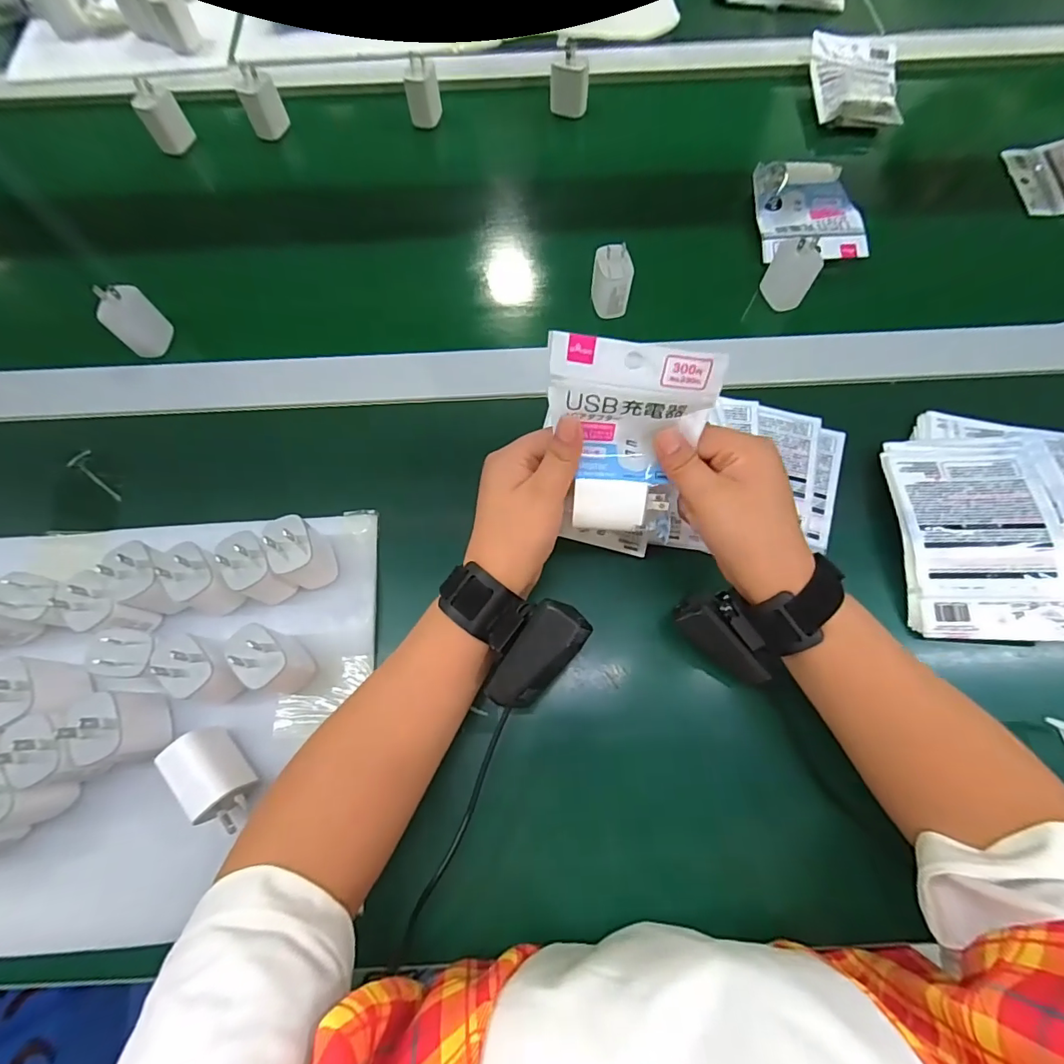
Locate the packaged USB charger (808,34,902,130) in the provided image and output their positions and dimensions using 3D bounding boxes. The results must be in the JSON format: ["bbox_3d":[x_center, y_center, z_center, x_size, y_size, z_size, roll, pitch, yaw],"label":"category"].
[{"bbox_3d":[0.375,-0.523,0.572,0.095,0.026,0.136,7,70,4],"label":"packaged USB charger"}]

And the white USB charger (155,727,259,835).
[{"bbox_3d":[-0.197,0.153,0.308,0.029,0.041,0.062,-35,73,-11],"label":"white USB charger"}]

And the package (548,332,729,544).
[{"bbox_3d":[0.055,-0.055,0.304,0.092,0.121,0.022,8,33,5],"label":"package"}]

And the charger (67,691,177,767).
[{"bbox_3d":[-0.266,0.125,0.318,0.037,0.061,0.040,-9,70,-2],"label":"charger"}]

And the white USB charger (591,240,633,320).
[{"bbox_3d":[0.073,-0.230,0.457,0.035,0.058,0.027,8,70,4],"label":"white USB charger"}]

